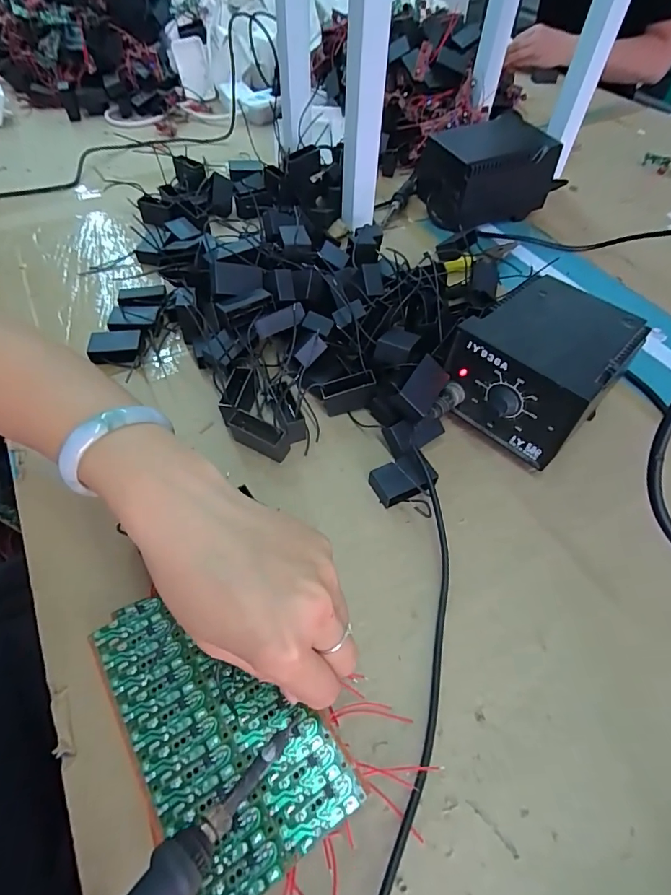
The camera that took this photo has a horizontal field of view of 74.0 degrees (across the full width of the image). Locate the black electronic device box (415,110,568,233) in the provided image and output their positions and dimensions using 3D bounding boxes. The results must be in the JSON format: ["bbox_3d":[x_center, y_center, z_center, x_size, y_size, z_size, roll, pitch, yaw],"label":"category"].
[{"bbox_3d":[0.205,-0.381,0.611,0.152,0.087,0.121,-20,57,-15],"label":"black electronic device box"}]

